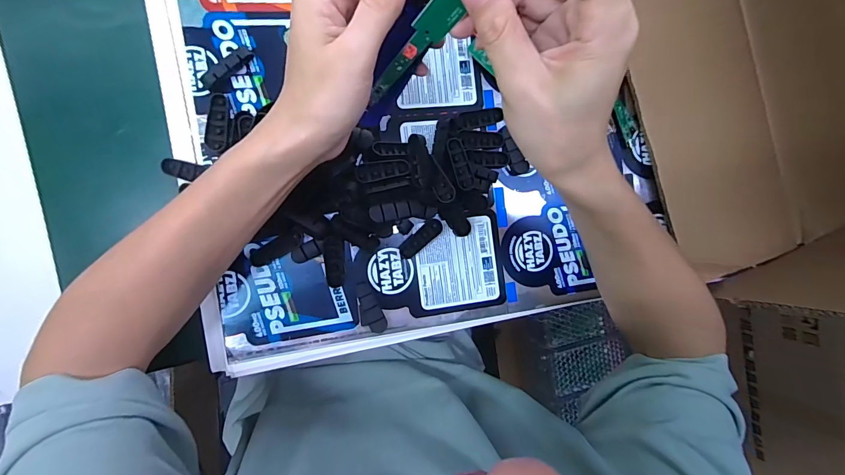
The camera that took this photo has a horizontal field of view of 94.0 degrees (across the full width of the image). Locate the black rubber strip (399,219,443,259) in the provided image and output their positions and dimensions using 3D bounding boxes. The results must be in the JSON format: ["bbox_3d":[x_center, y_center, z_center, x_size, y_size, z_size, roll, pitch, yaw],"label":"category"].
[{"bbox_3d":[-0.002,0.001,0.373,0.047,0.009,0.016,-44,102,-9],"label":"black rubber strip"}]

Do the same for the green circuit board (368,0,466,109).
[{"bbox_3d":[0.002,-0.120,0.233,0.017,0.133,0.006,25,61,-27],"label":"green circuit board"}]

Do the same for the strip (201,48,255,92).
[{"bbox_3d":[-0.164,-0.141,0.332,0.049,0.017,0.010,-44,102,-9],"label":"strip"}]

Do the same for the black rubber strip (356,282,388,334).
[{"bbox_3d":[-0.050,0.065,0.365,0.021,0.007,0.049,-21,82,-8],"label":"black rubber strip"}]

